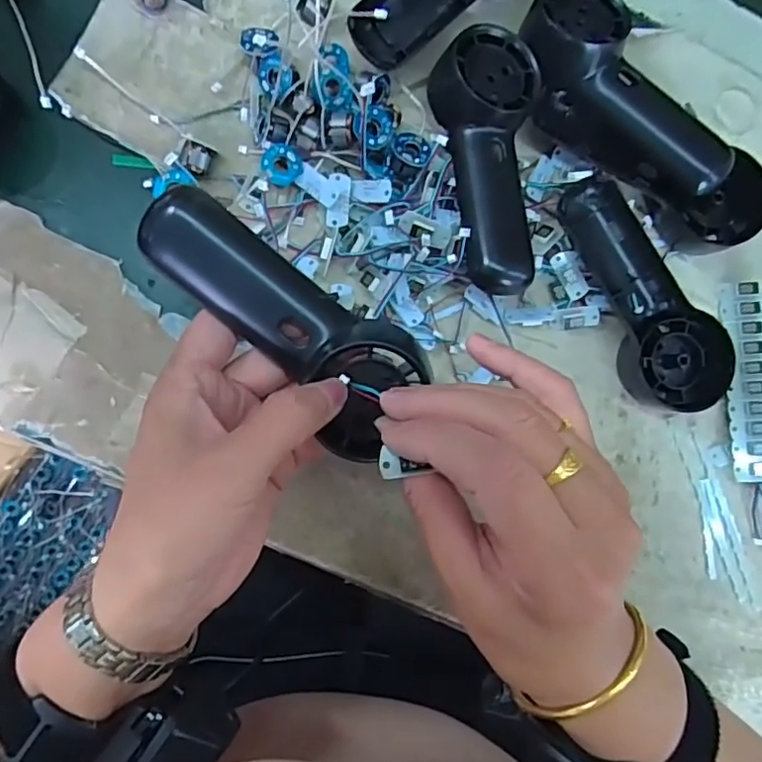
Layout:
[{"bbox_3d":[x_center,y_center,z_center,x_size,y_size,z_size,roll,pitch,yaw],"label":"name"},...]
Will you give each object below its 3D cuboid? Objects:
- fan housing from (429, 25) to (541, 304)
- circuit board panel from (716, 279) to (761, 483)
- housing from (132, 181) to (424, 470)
[{"bbox_3d":[0.058,-0.124,0.345,0.058,0.035,0.142,3,87,-8],"label":"fan housing"},{"bbox_3d":[0.236,0.000,0.376,0.031,0.006,0.126,-5,85,7],"label":"circuit board panel"},{"bbox_3d":[-0.043,-0.030,0.260,0.138,0.033,0.060,40,82,-6],"label":"housing"}]

